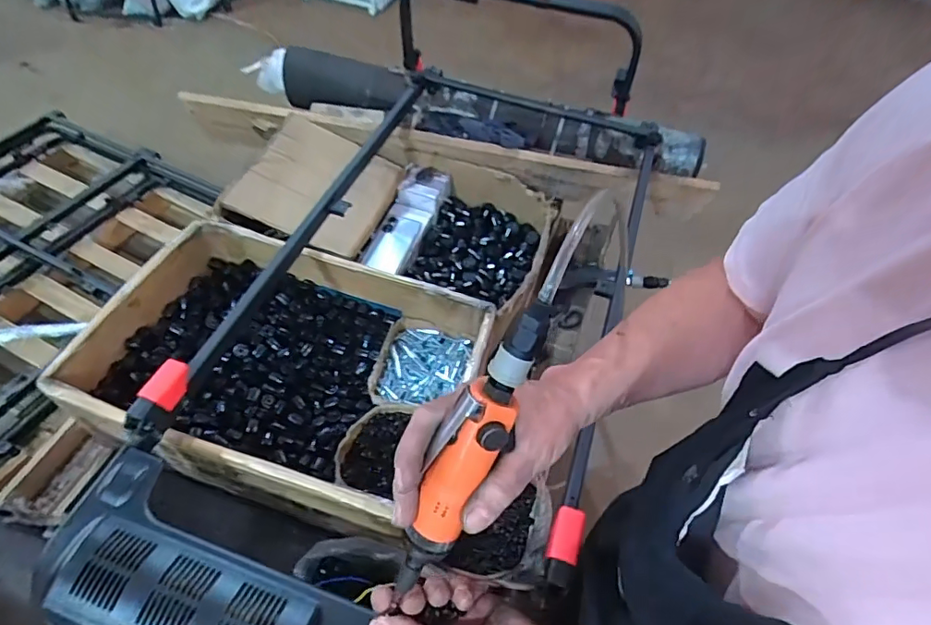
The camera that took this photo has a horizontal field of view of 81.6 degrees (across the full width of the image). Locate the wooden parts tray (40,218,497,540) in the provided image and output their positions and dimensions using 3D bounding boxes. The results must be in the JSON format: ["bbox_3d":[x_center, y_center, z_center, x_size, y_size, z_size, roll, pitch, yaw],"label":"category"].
[{"bbox_3d":[-0.267,0.079,0.801,0.519,0.144,0.349,17,53,9],"label":"wooden parts tray"}]

